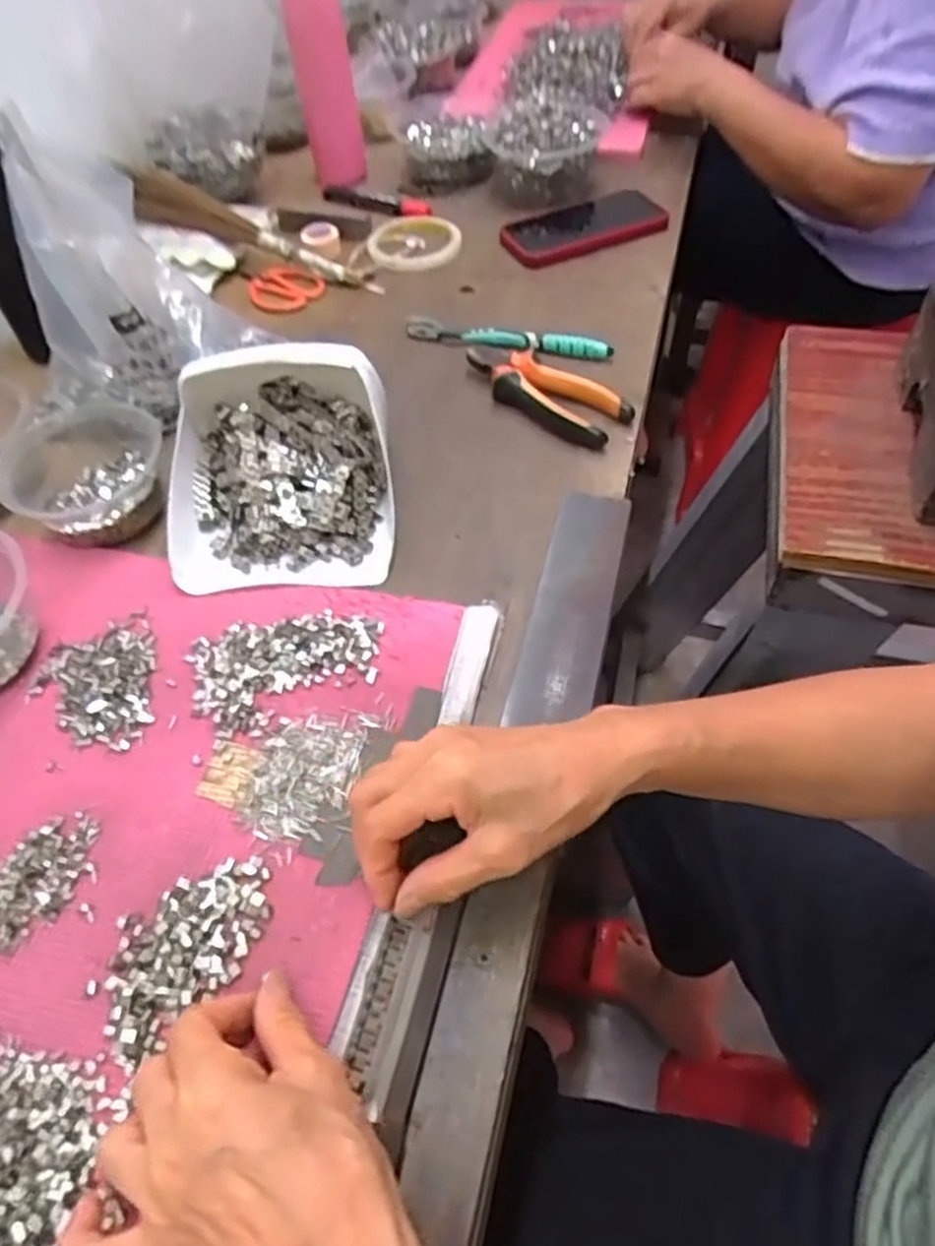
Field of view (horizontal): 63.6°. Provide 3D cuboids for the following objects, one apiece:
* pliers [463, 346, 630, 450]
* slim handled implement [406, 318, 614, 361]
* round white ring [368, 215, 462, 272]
[{"bbox_3d":[0.058,-0.194,0.619,0.155,0.028,0.054,35,61,25],"label":"pliers"},{"bbox_3d":[0.034,-0.254,0.670,0.187,0.019,0.018,14,54,13],"label":"slim handled implement"},{"bbox_3d":[-0.056,-0.400,0.793,0.097,0.010,0.102,-1,53,1],"label":"round white ring"}]

